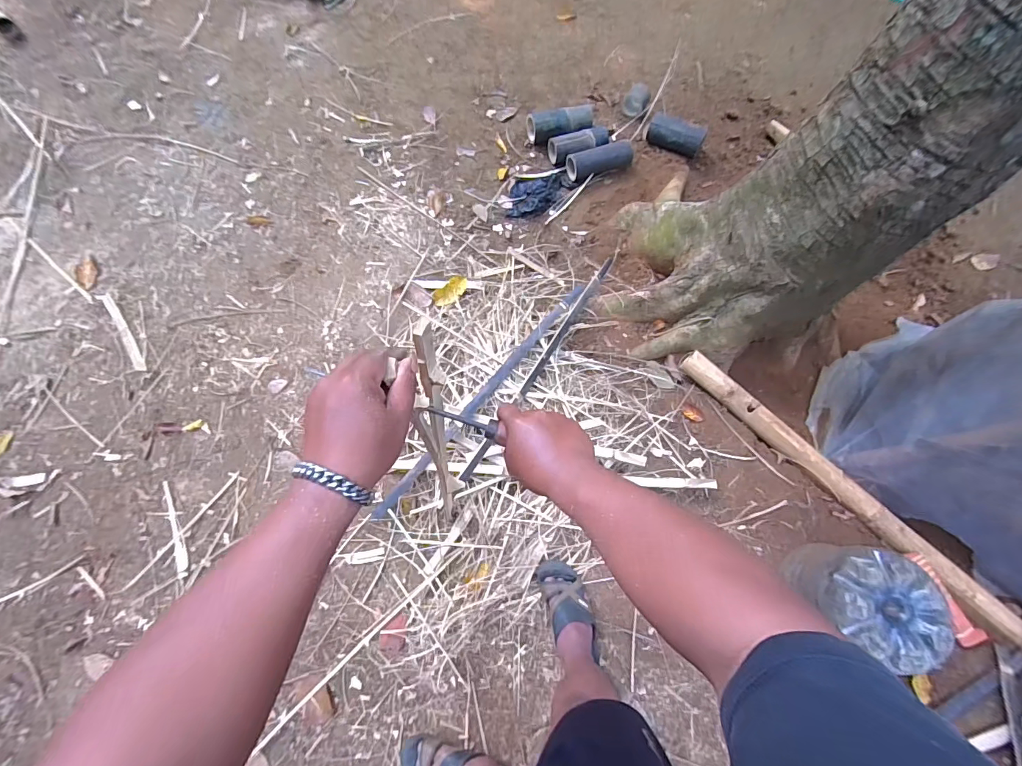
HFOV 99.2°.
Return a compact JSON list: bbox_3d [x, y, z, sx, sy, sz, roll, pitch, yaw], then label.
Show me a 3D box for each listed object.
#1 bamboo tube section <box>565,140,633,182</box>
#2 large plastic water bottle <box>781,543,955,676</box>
[{"bbox_3d":[0.342,-0.855,1.669,0.261,0.076,0.100,-11,71,11],"label":"bamboo tube section"},{"bbox_3d":[0.797,0.507,1.016,0.244,0.243,0.224,37,77,12],"label":"large plastic water bottle"}]

